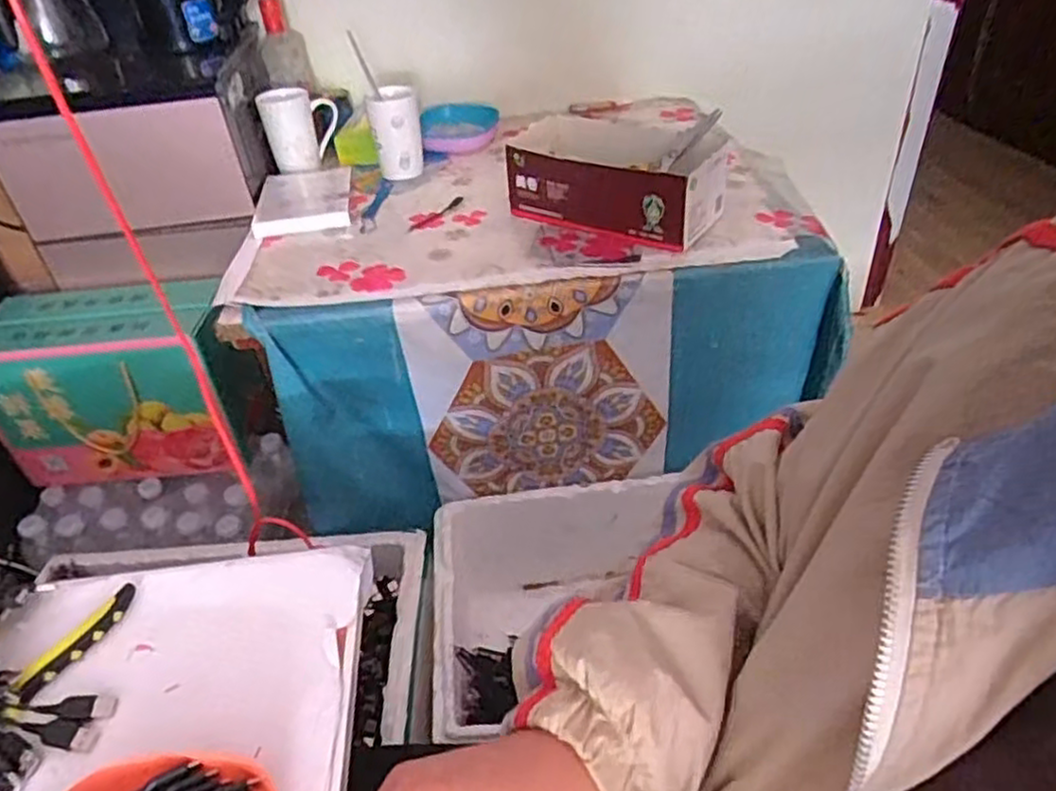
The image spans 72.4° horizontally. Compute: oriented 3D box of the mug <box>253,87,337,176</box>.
[{"bbox_3d":[-0.339,-0.415,1.116,0.123,0.109,0.071,4,39,11],"label":"mug"}]

